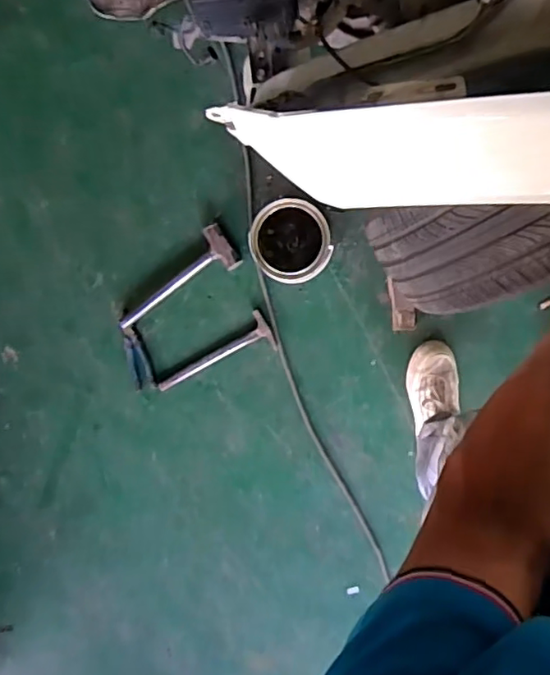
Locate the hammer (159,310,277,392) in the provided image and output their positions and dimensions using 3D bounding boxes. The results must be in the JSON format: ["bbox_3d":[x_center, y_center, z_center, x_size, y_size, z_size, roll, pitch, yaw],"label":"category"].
[{"bbox_3d":[-0.144,0.047,1.382,0.298,0.028,0.092,-28,93,10],"label":"hammer"}]

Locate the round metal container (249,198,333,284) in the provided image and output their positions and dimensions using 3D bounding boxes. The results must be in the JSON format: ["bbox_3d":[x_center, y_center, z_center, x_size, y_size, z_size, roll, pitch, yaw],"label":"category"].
[{"bbox_3d":[0.038,-0.205,1.256,0.157,0.152,0.166,1,97,7],"label":"round metal container"}]

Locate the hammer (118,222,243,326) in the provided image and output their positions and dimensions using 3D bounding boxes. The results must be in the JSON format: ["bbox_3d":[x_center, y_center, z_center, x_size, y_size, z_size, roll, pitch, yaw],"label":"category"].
[{"bbox_3d":[-0.232,-0.124,1.364,0.325,0.036,0.110,-37,91,10],"label":"hammer"}]

